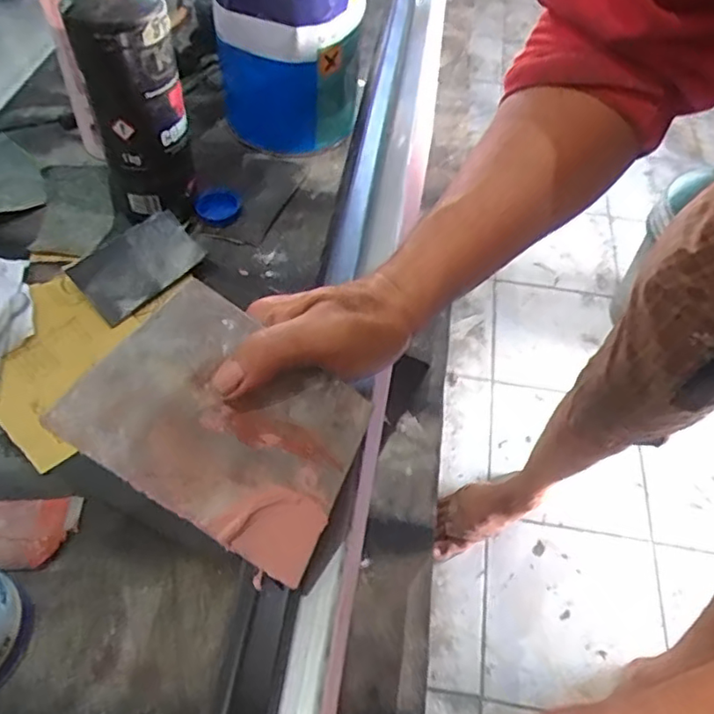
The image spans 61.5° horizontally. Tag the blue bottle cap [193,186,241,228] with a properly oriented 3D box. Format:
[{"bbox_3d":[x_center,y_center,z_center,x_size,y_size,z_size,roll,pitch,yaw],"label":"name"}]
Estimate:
[{"bbox_3d":[-0.143,-0.157,0.628,0.041,0.016,0.041,2,54,-2],"label":"blue bottle cap"}]

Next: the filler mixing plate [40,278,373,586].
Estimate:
[{"bbox_3d":[-0.064,0.033,0.294,0.135,0.004,0.096,35,83,-4],"label":"filler mixing plate"}]

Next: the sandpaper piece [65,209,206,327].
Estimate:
[{"bbox_3d":[-0.203,-0.087,0.562,0.110,0.012,0.067,-42,85,-18],"label":"sandpaper piece"}]

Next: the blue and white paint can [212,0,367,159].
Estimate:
[{"bbox_3d":[-0.073,-0.360,0.662,0.164,0.198,0.166,2,54,-2],"label":"blue and white paint can"}]

